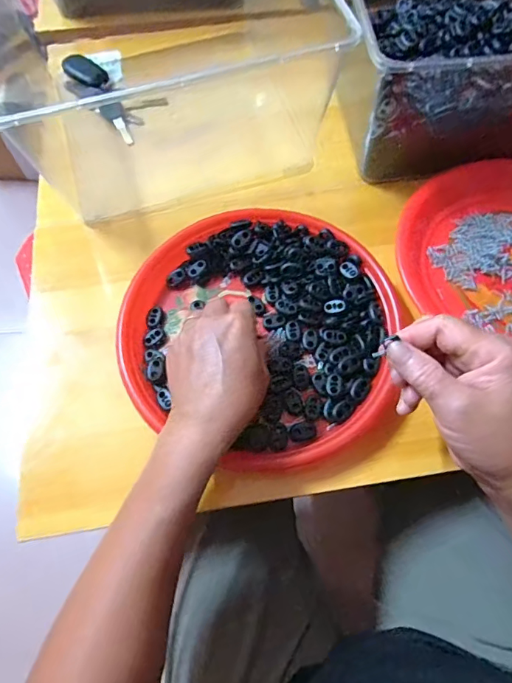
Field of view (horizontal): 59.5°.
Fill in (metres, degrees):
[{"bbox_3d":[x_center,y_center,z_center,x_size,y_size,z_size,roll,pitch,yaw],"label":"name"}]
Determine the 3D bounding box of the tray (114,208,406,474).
[{"bbox_3d":[0.003,-0.011,0.392,0.232,0.026,0.231,0,66,1],"label":"tray"}]

